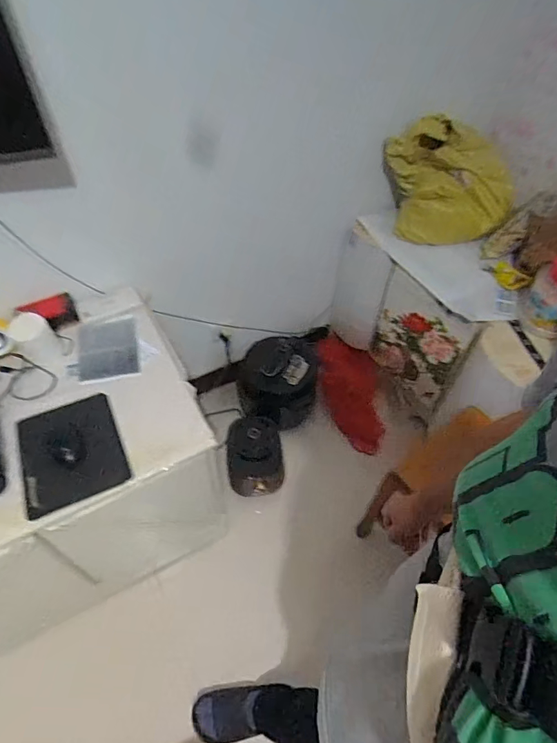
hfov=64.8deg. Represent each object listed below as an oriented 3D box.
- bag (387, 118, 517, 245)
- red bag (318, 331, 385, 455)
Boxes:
[{"bbox_3d":[0.524,-0.562,1.307,0.423,0.312,0.143,-2,51,-3],"label":"bag"},{"bbox_3d":[0.284,0.082,1.662,0.214,0.045,0.450,-18,90,-15],"label":"red bag"}]

